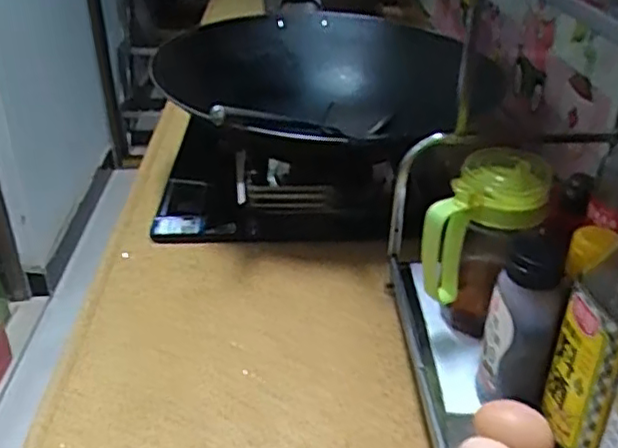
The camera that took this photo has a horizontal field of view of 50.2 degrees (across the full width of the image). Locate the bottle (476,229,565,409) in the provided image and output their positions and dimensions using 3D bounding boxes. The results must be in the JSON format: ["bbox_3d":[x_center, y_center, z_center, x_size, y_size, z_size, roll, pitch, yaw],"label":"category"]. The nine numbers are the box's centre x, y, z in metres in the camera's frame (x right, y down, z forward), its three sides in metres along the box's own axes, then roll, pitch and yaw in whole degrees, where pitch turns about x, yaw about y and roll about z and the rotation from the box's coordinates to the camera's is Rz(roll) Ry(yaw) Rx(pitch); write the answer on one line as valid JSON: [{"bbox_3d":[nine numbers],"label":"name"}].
[{"bbox_3d":[0.152,0.071,0.479,0.048,0.125,0.050,9,32,15],"label":"bottle"}]

